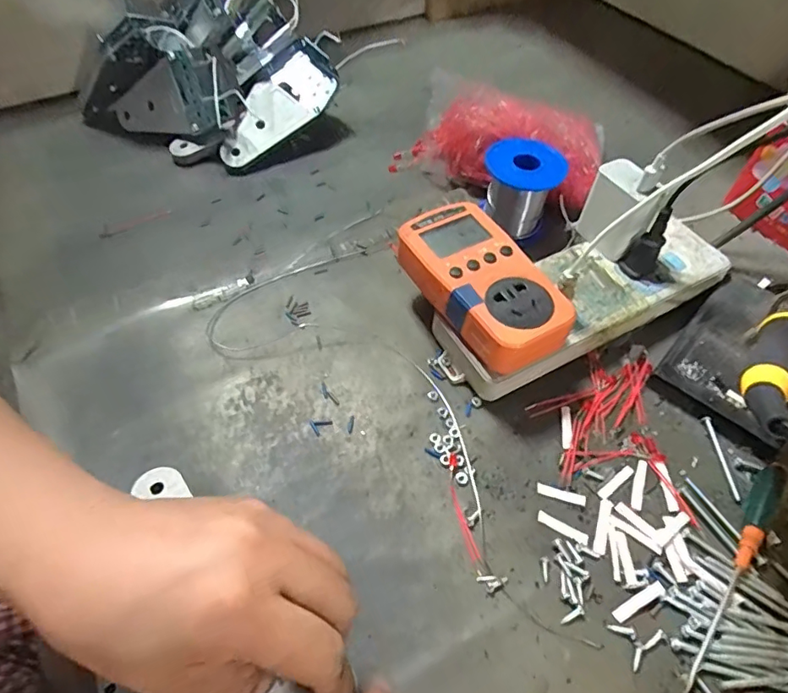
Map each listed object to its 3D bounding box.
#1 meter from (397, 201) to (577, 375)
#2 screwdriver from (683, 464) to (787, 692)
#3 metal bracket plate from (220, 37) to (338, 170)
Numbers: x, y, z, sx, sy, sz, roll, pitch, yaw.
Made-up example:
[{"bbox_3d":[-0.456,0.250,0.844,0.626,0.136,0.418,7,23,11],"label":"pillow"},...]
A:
[{"bbox_3d":[0.058,-0.043,0.345,0.065,0.031,0.126,-25,59,-17],"label":"meter"},{"bbox_3d":[0.193,0.124,0.286,0.014,0.012,0.143,32,61,19],"label":"screwdriver"},{"bbox_3d":[-0.111,-0.228,0.497,0.059,0.019,0.138,38,88,-23],"label":"metal bracket plate"}]

